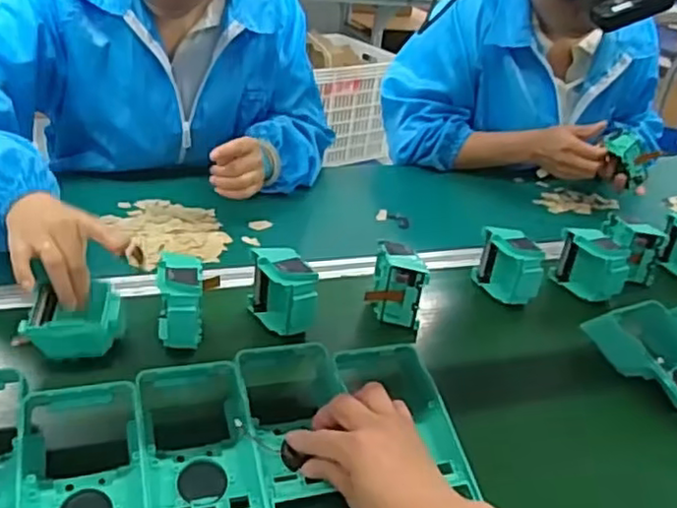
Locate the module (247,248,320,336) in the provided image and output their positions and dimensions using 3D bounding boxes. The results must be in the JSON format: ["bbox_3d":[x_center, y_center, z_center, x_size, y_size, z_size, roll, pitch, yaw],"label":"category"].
[{"bbox_3d":[-0.056,0.036,0.668,0.049,0.073,0.080,-12,34,-29],"label":"module"}]

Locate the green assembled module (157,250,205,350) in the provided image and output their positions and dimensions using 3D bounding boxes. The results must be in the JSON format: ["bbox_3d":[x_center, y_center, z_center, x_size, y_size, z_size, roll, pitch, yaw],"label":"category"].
[{"bbox_3d":[-0.150,0.049,0.624,0.040,0.076,0.070,-2,30,-13],"label":"green assembled module"}]

